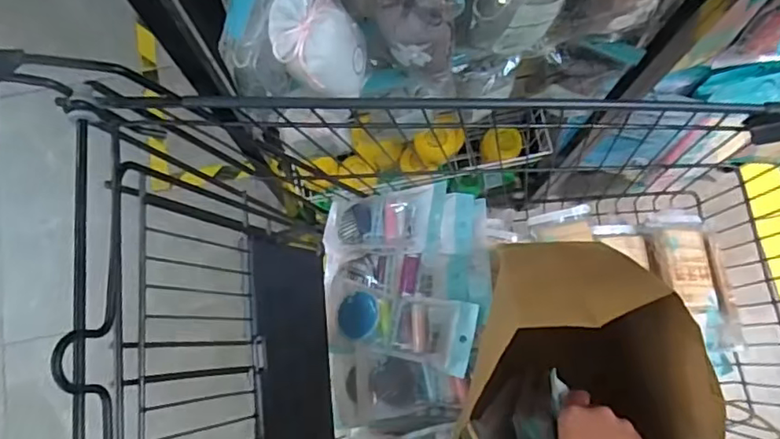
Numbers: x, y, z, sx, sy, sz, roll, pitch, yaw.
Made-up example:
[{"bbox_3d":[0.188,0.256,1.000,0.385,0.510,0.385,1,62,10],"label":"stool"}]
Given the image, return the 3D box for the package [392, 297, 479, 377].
[{"bbox_3d":[0.058,0.146,0.741,0.102,0.021,0.087,6,85,21],"label":"package"}]

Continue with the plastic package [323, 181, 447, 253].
[{"bbox_3d":[-0.011,0.005,0.792,0.186,0.033,0.085,-7,74,34],"label":"plastic package"}]

